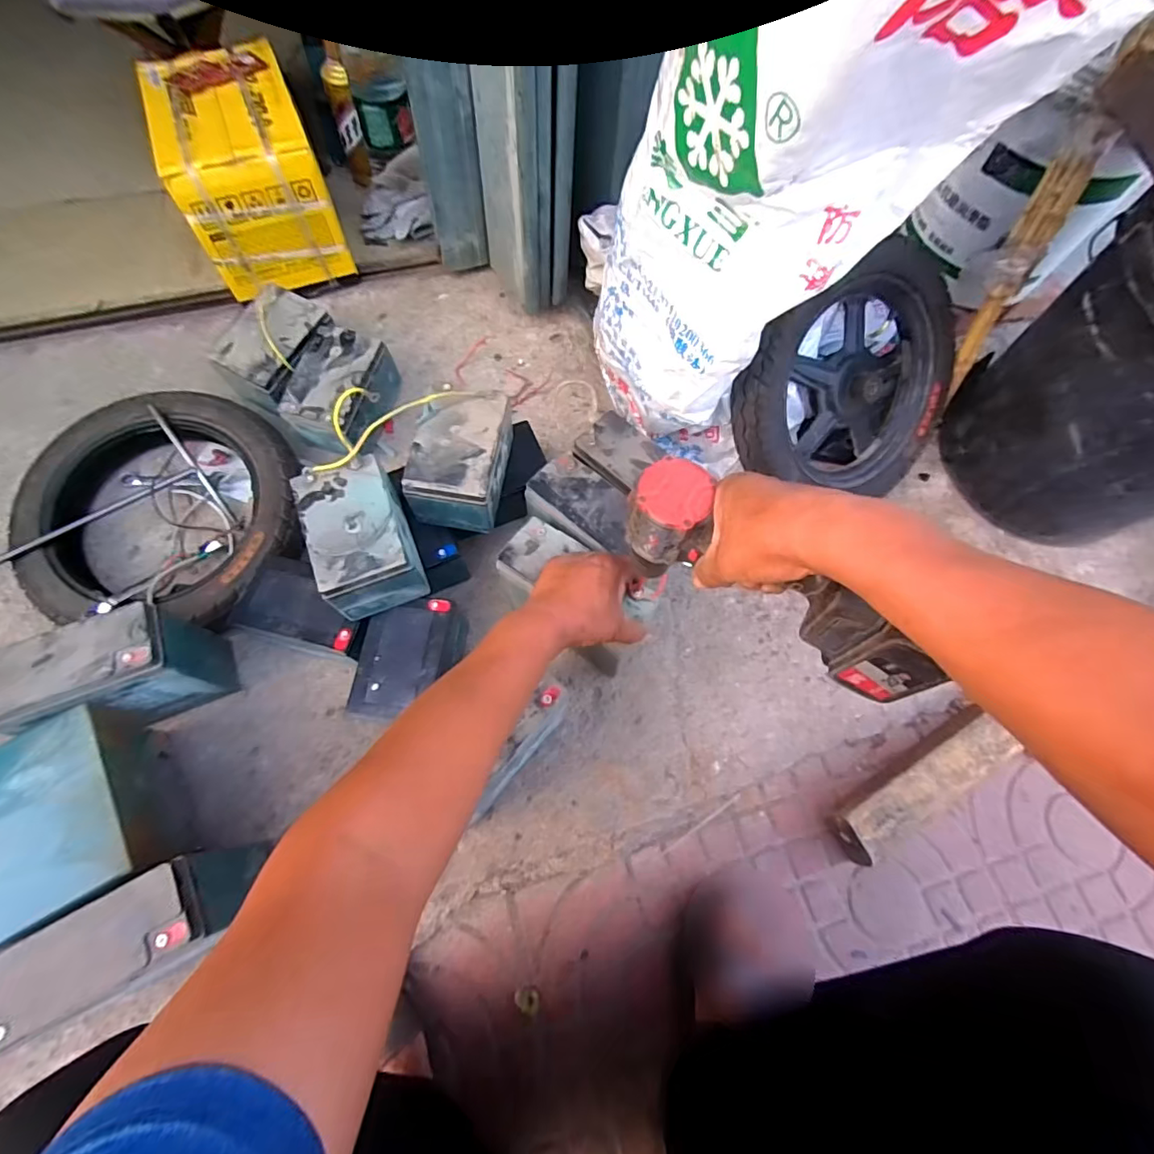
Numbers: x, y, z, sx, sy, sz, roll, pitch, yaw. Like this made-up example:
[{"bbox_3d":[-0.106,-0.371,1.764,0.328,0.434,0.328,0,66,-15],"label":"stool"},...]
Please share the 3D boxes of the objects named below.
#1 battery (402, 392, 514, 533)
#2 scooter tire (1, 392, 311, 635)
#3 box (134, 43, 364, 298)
[{"bbox_3d":[-0.144,-0.143,0.662,0.101,0.092,0.150,9,65,3],"label":"battery"},{"bbox_3d":[-0.549,-0.091,0.717,0.362,0.089,0.331,1,65,-1],"label":"scooter tire"},{"bbox_3d":[-0.512,-0.636,0.840,0.190,0.166,0.335,-22,68,-11],"label":"box"}]

